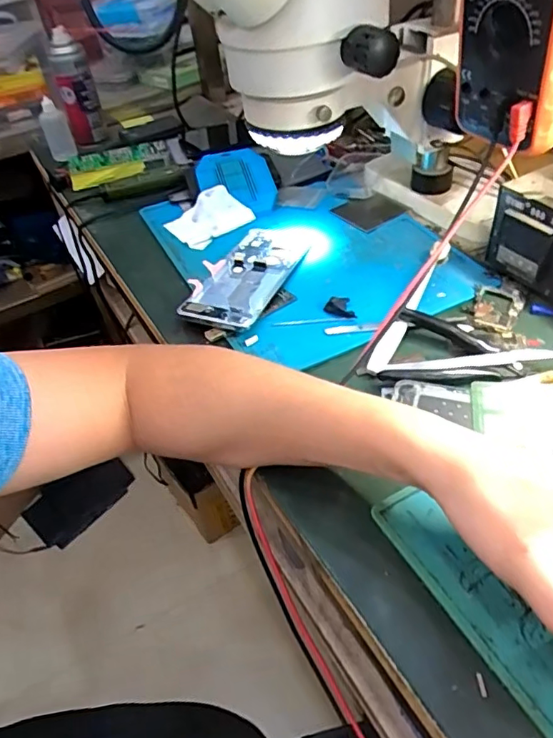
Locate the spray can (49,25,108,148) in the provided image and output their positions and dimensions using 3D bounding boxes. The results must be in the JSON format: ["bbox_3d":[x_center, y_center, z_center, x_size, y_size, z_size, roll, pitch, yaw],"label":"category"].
[{"bbox_3d":[-0.295,-0.408,0.811,0.053,0.149,0.067,-17,45,-11],"label":"spray can"}]

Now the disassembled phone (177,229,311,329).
[{"bbox_3d":[-0.026,-0.098,0.542,0.074,0.014,0.167,15,47,21],"label":"disassembled phone"}]

